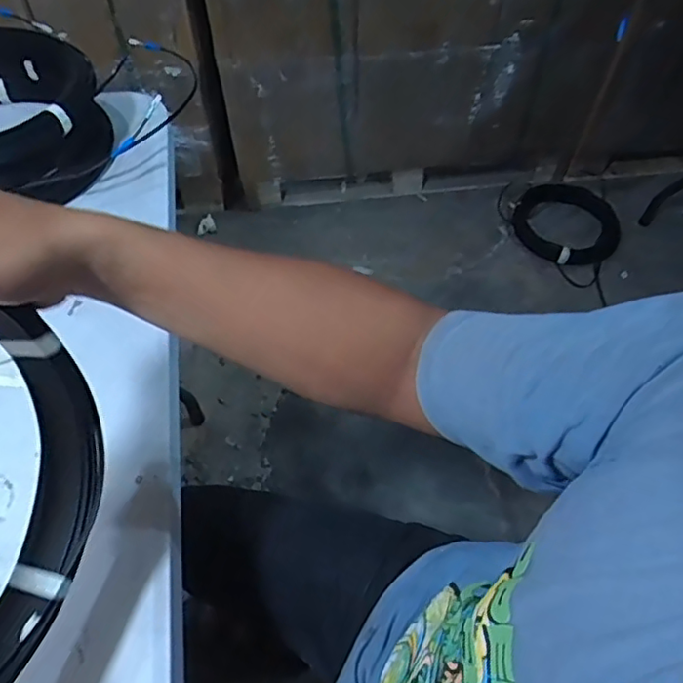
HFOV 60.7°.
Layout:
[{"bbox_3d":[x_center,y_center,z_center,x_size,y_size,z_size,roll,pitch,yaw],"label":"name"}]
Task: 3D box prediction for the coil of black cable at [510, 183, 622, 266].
[{"bbox_3d":[0.683,-0.368,1.734,0.303,0.051,0.353,35,61,22],"label":"coil of black cable"}]

